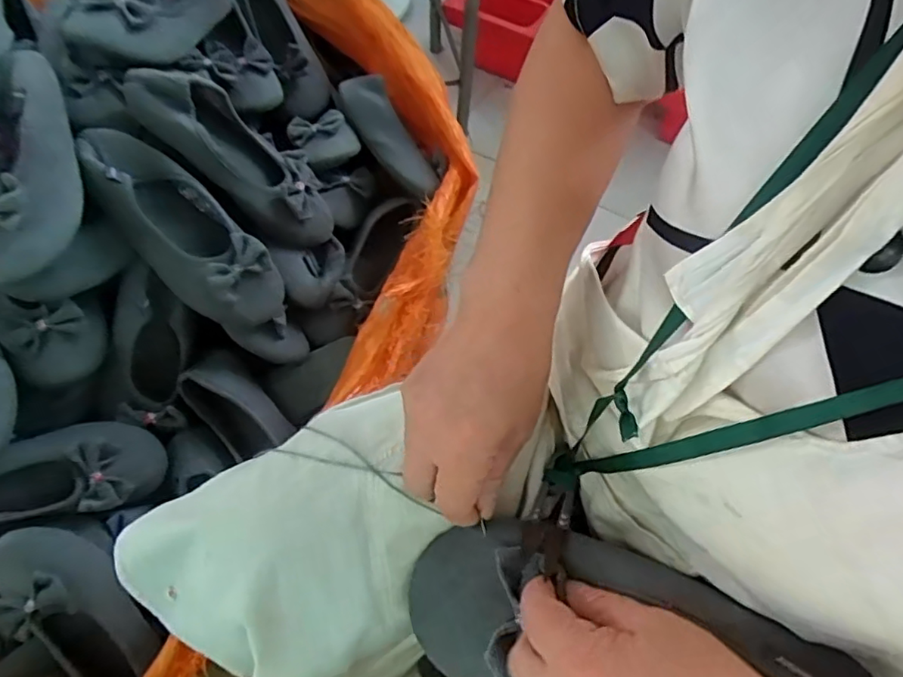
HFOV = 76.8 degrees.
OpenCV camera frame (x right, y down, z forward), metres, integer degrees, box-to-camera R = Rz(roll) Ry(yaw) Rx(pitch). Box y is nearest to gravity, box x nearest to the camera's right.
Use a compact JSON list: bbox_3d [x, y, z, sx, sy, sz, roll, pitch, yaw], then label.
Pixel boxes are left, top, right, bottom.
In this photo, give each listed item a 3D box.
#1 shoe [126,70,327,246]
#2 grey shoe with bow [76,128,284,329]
[{"bbox_3d":[-0.231,-0.197,0.627,0.248,0.052,0.098,41,55,-30],"label":"shoe"},{"bbox_3d":[-0.279,-0.113,0.593,0.250,0.058,0.093,49,65,-11],"label":"grey shoe with bow"}]

